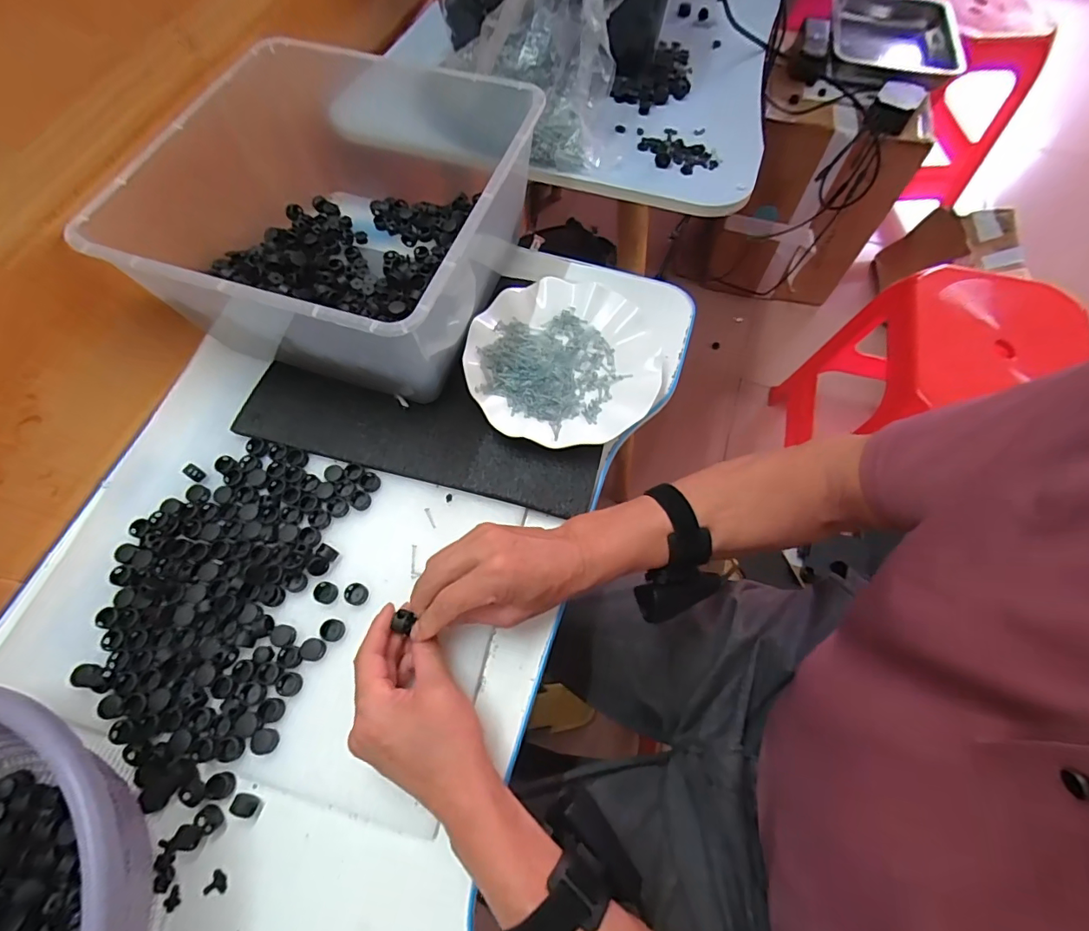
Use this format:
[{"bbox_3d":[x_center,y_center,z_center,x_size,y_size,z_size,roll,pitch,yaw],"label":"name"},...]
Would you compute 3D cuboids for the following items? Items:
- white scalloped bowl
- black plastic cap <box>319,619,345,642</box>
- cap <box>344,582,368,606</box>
[{"bbox_3d":[0.018,-0.097,0.484,0.177,0.033,0.178,1,67,-3],"label":"white scalloped bowl"},{"bbox_3d":[-0.170,0.132,0.399,0.017,0.005,0.017,1,67,-3],"label":"black plastic cap"},{"bbox_3d":[-0.155,0.106,0.411,0.018,0.007,0.017,1,67,-3],"label":"cap"}]

